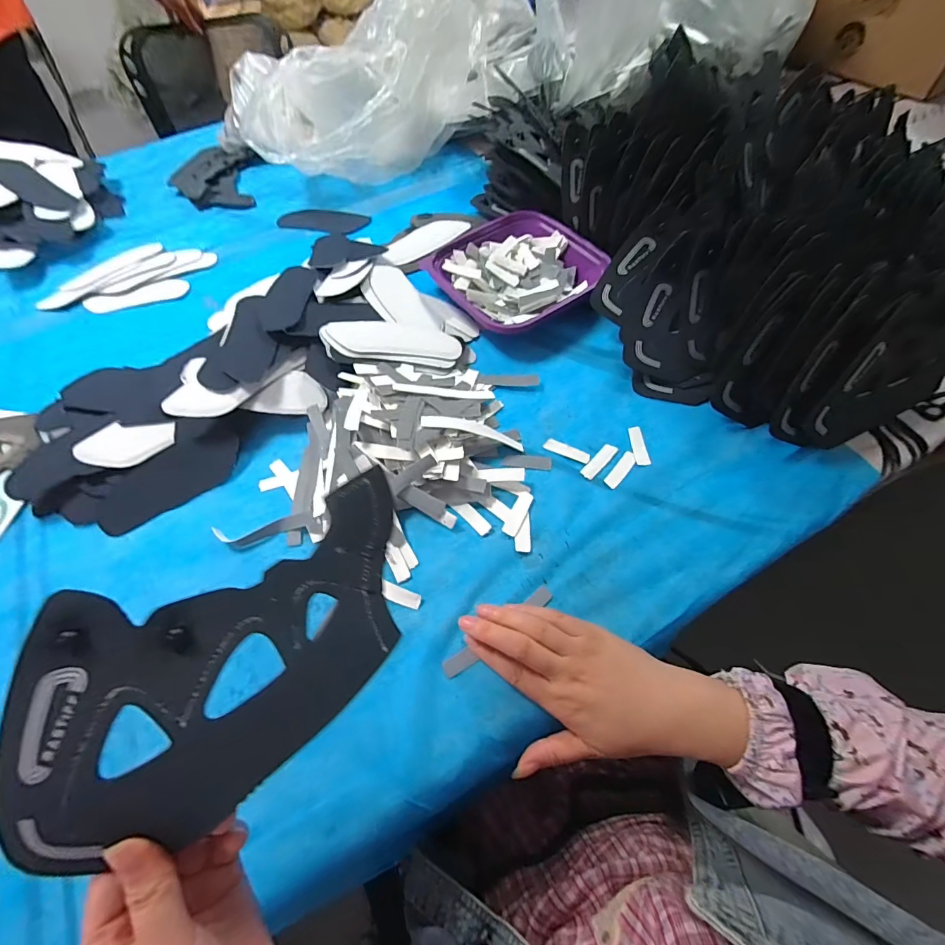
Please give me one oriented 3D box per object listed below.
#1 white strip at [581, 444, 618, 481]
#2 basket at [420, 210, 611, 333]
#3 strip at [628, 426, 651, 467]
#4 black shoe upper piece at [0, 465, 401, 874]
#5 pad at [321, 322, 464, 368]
[{"bbox_3d":[0.128,-0.012,0.426,0.015,0.004,0.047,39,68,22],"label":"white strip"},{"bbox_3d":[0.055,-0.253,0.537,0.181,0.042,0.189,-39,65,-19],"label":"basket"},{"bbox_3d":[0.171,-0.027,0.434,0.014,0.004,0.046,-3,59,1],"label":"strip"},{"bbox_3d":[-0.116,0.092,0.211,0.195,0.009,0.118,-24,86,-20],"label":"black shoe upper piece"},{"bbox_3d":[-0.092,-0.151,0.489,0.151,0.007,0.075,-1,55,-14],"label":"pad"}]

